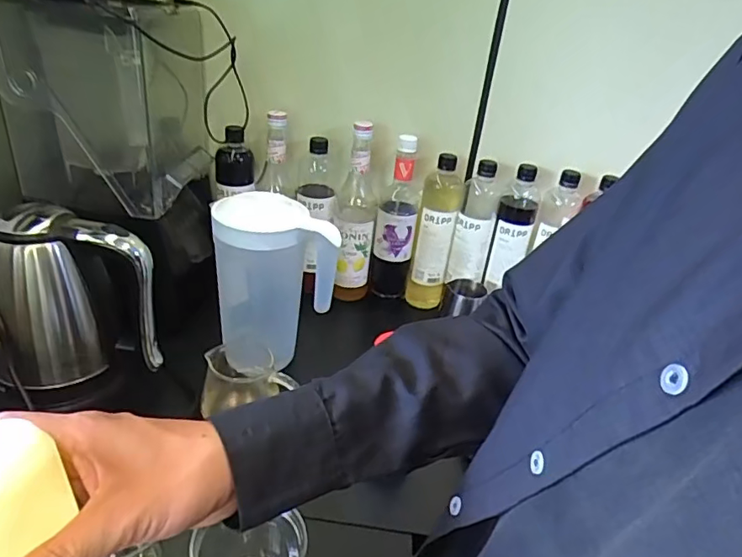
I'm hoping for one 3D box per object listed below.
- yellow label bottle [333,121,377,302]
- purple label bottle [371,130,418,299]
[{"bbox_3d":[-0.024,-0.108,0.907,0.065,0.304,0.062,7,29,-1],"label":"yellow label bottle"},{"bbox_3d":[0.045,-0.097,0.931,0.067,0.297,0.083,10,29,4],"label":"purple label bottle"}]

